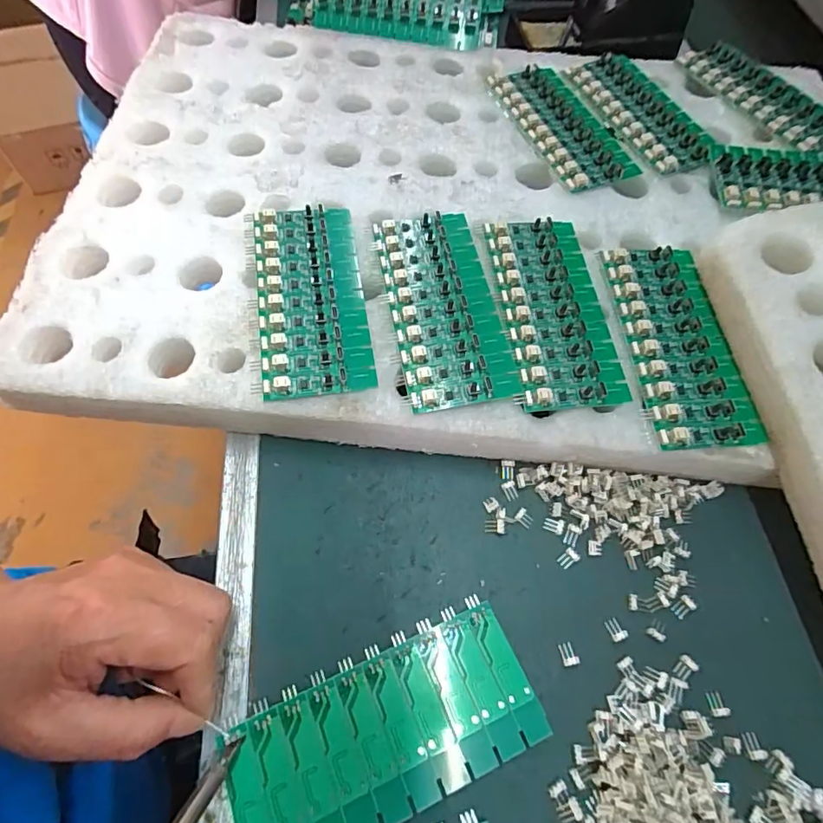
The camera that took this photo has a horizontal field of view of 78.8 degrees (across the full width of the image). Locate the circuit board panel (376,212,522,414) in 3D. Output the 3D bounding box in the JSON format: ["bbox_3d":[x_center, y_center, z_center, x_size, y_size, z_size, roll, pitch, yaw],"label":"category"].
[{"bbox_3d":[0.017,-0.066,0.303,0.060,0.007,0.137,-8,64,-6],"label":"circuit board panel"}]

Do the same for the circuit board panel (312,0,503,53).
[{"bbox_3d":[-0.003,-0.367,0.439,0.162,0.026,0.092,8,89,2],"label":"circuit board panel"}]

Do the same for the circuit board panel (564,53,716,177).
[{"bbox_3d":[0.182,-0.240,0.396,0.068,0.007,0.140,-21,66,-12],"label":"circuit board panel"}]

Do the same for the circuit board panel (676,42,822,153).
[{"bbox_3d":[0.280,-0.254,0.401,0.055,0.006,0.138,-31,69,-16],"label":"circuit board panel"}]

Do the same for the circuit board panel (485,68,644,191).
[{"bbox_3d":[0.116,-0.223,0.387,0.061,0.008,0.135,-21,66,-12],"label":"circuit board panel"}]

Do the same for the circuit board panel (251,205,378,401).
[{"bbox_3d":[-0.062,-0.072,0.302,0.064,0.008,0.138,-7,64,-5],"label":"circuit board panel"}]

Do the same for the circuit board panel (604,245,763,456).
[{"bbox_3d":[0.160,-0.044,0.299,0.060,0.005,0.137,-3,64,-3],"label":"circuit board panel"}]

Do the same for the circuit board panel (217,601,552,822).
[{"bbox_3d":[-0.011,0.148,0.230,0.137,0.012,0.061,-21,66,-12],"label":"circuit board panel"}]

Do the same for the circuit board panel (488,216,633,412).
[{"bbox_3d":[0.087,-0.065,0.307,0.062,0.004,0.136,-4,64,-4],"label":"circuit board panel"}]

